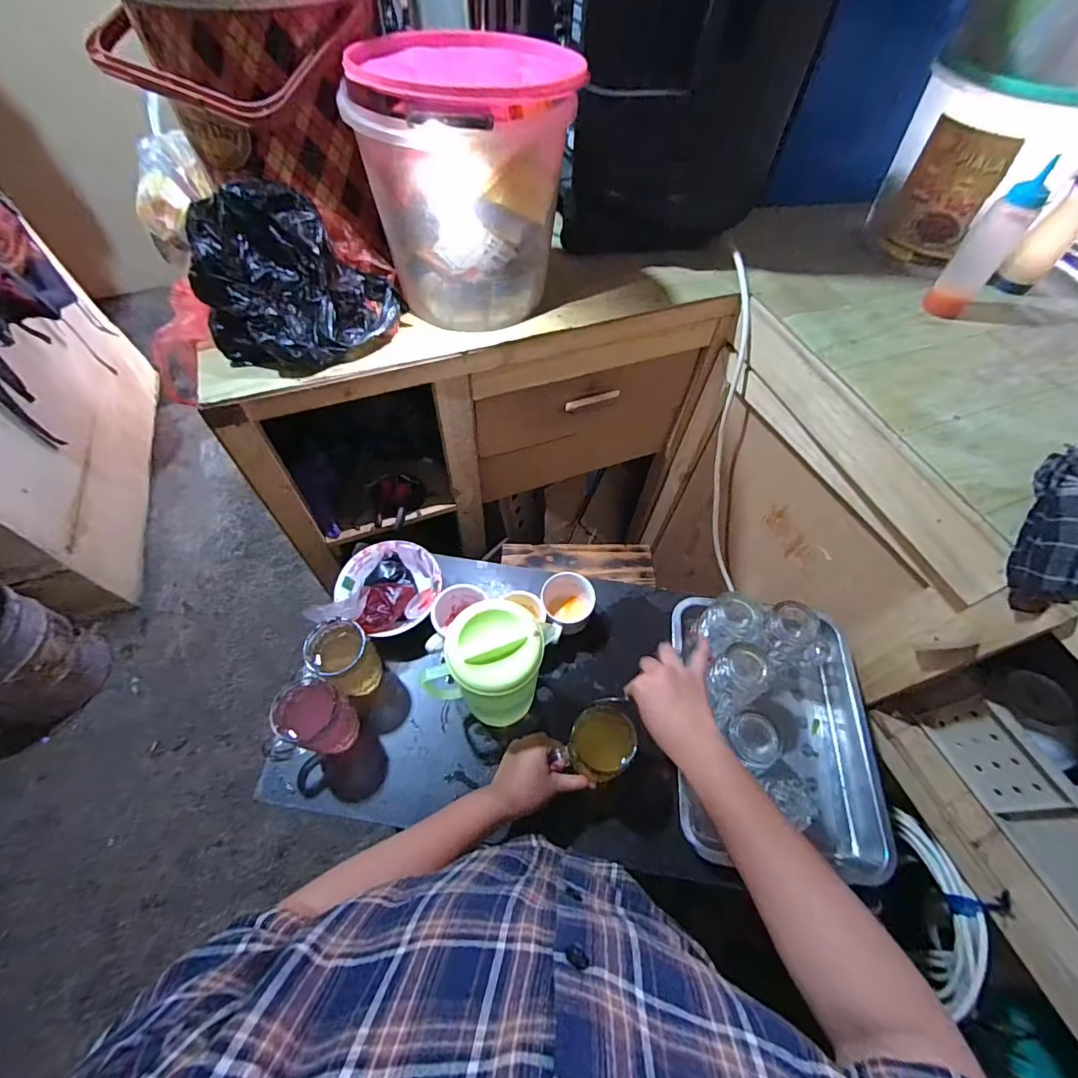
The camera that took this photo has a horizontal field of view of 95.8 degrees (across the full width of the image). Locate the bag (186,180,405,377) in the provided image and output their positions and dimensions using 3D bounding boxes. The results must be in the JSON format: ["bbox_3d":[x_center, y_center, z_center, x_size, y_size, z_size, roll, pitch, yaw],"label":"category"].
[{"bbox_3d":[-0.310,-0.322,0.601,0.212,0.148,0.178,-30,64,-18],"label":"bag"}]

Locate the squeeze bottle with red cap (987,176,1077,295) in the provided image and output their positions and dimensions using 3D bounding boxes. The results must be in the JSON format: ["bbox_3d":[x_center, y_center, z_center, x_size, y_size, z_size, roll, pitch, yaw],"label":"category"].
[{"bbox_3d":[0.761,-0.455,0.713,0.058,0.167,0.050,37,65,19],"label":"squeeze bottle with red cap"}]

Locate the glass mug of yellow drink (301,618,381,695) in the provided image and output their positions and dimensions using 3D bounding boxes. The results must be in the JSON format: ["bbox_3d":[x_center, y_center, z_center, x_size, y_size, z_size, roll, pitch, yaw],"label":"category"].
[{"bbox_3d":[-0.261,0.165,0.660,0.069,0.110,0.078,20,60,11],"label":"glass mug of yellow drink"}]

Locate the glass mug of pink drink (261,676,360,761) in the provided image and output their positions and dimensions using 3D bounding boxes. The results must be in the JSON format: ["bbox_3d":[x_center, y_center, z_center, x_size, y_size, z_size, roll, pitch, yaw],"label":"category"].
[{"bbox_3d":[-0.282,0.231,0.619,0.083,0.131,0.090,4,59,1],"label":"glass mug of pink drink"}]

